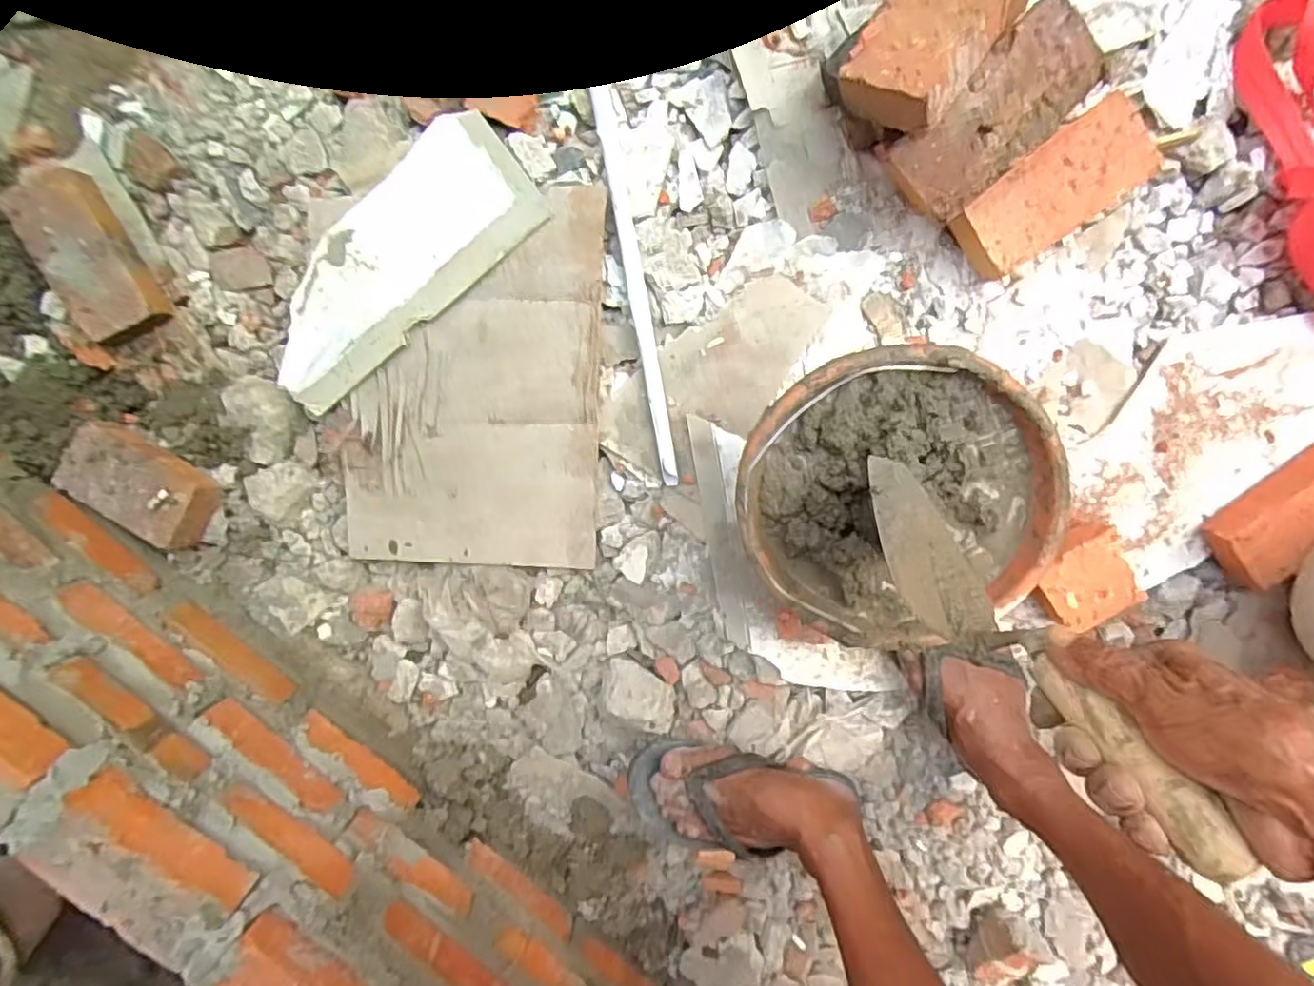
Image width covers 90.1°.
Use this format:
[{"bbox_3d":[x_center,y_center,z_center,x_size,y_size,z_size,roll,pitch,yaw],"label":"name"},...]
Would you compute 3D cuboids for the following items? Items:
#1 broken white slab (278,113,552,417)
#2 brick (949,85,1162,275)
[{"bbox_3d":[-0.263,-0.225,0.638,0.310,0.024,0.137,-37,97,8],"label":"broken white slab"},{"bbox_3d":[0.351,-0.269,0.591,0.158,0.051,0.076,-35,97,7],"label":"brick"}]

